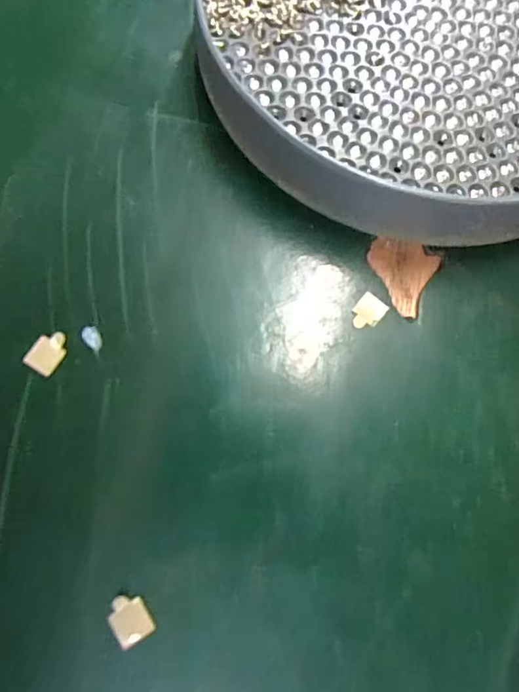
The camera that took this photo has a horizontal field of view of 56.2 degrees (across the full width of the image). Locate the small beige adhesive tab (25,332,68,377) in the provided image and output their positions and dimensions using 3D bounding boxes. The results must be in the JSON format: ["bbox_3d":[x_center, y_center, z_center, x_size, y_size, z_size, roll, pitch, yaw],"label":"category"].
[{"bbox_3d":[-0.043,0.001,0.100,0.006,0.004,0.009,31,78,1],"label":"small beige adhesive tab"}]

